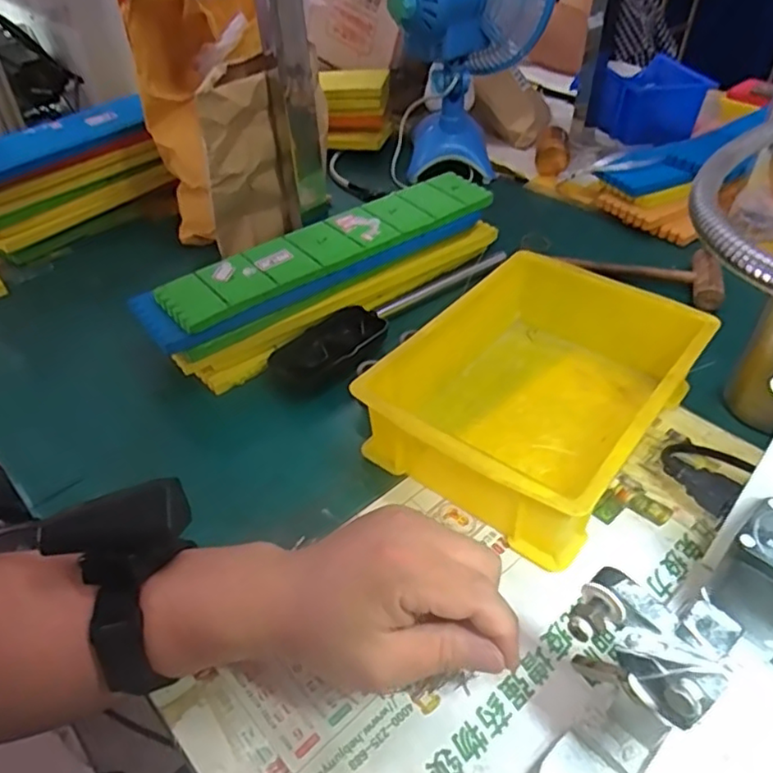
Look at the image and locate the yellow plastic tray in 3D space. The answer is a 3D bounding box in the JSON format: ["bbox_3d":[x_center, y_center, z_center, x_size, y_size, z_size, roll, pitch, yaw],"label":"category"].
[{"bbox_3d":[0.116,-0.004,0.474,0.175,0.069,0.239,29,50,29],"label":"yellow plastic tray"}]

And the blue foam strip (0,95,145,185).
[{"bbox_3d":[-0.368,-0.277,0.691,0.098,0.023,0.218,32,52,30],"label":"blue foam strip"}]

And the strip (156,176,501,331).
[{"bbox_3d":[-0.045,-0.140,0.586,0.344,0.011,0.068,-29,57,-27],"label":"strip"}]

